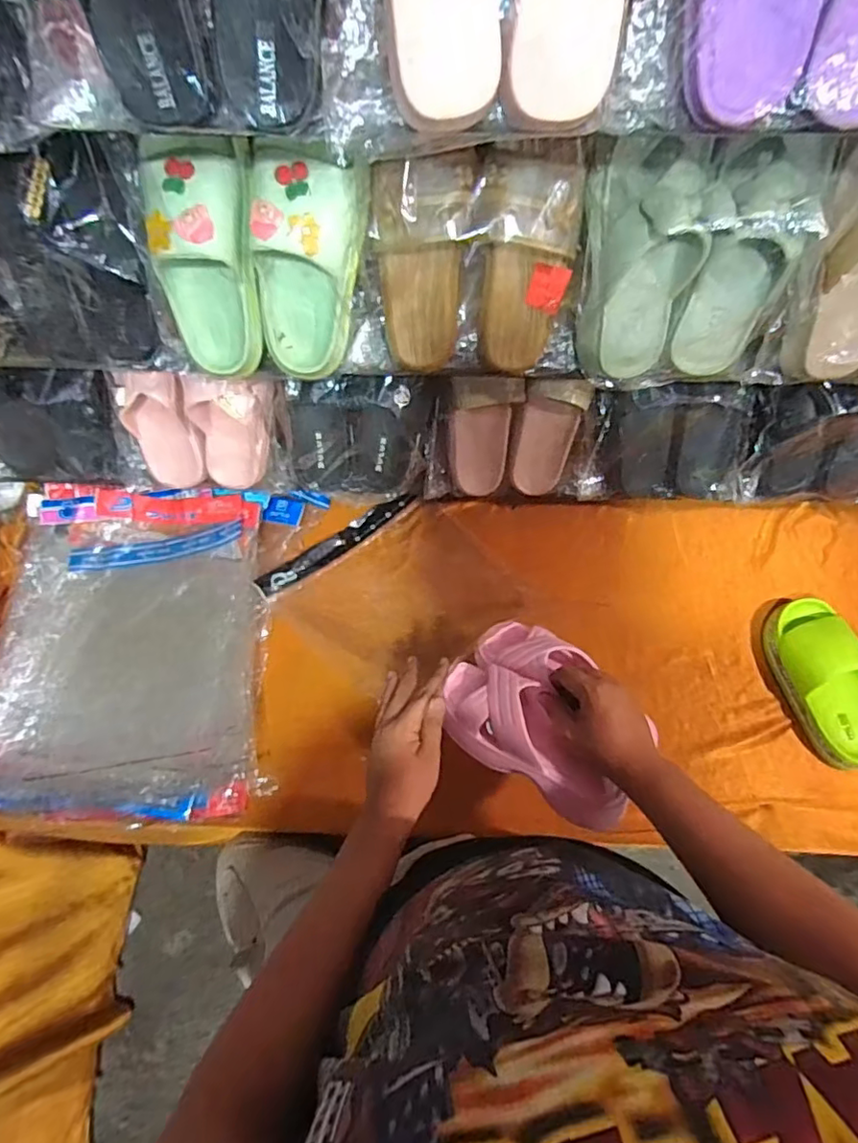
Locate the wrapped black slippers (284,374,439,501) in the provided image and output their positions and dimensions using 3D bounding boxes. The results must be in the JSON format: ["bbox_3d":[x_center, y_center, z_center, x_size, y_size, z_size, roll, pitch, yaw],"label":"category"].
[{"bbox_3d":[-0.096,-0.189,0.787,0.198,0.204,0.074,8,47,-6],"label":"wrapped black slippers"}]

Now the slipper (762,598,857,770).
[{"bbox_3d":[0.556,0.150,0.799,0.101,0.058,0.225,-14,68,-4],"label":"slipper"}]

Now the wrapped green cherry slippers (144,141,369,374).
[{"bbox_3d":[-0.160,-0.292,0.555,0.199,0.204,0.080,2,43,3],"label":"wrapped green cherry slippers"}]

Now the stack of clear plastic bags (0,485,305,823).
[{"bbox_3d":[-0.433,0.097,0.826,0.403,0.062,0.469,0,68,2],"label":"stack of clear plastic bags"}]

